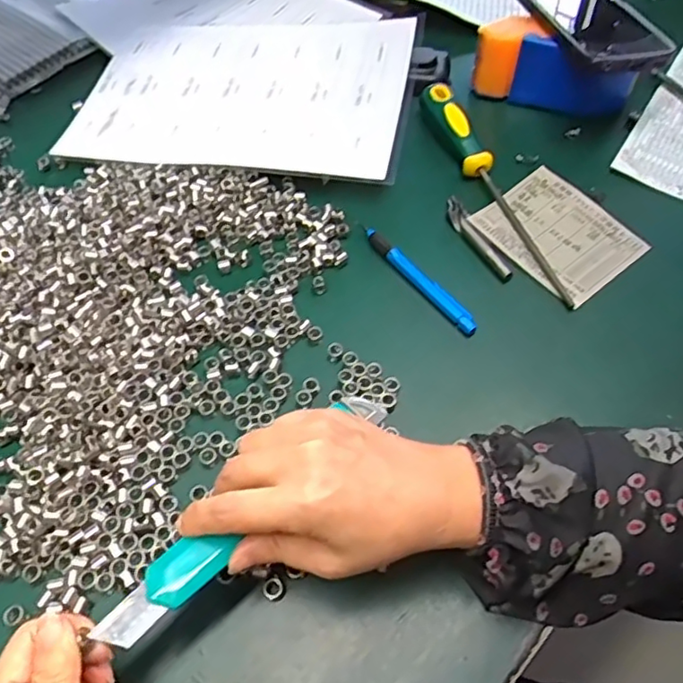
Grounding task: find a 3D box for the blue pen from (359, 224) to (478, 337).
[{"bbox_3d":[0.056,-0.048,0.445,0.013,0.008,0.118,-33,61,-17],"label":"blue pen"}]

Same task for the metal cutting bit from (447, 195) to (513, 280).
[{"bbox_3d":[0.102,-0.081,0.466,0.013,0.008,0.087,-21,58,-10],"label":"metal cutting bit"}]

